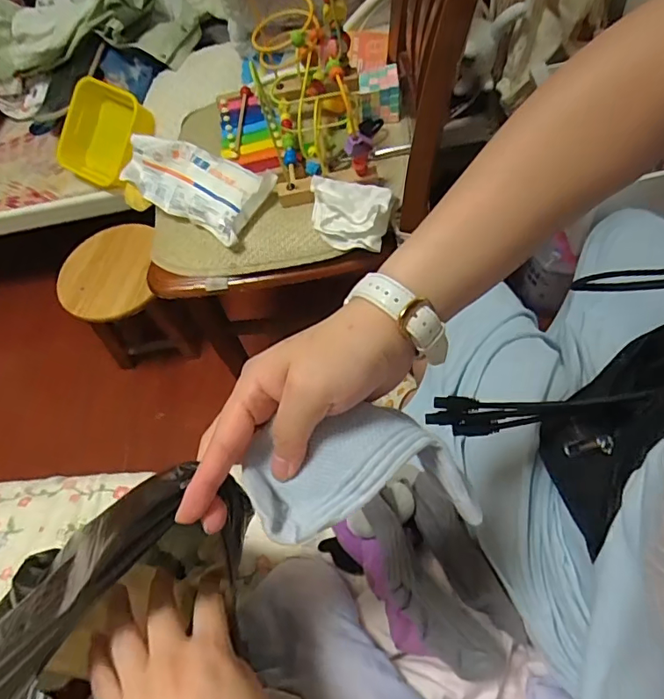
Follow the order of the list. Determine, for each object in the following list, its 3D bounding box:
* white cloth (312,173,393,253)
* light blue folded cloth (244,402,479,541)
[{"bbox_3d":[0.027,-0.194,0.712,0.113,0.050,0.090,-1,60,9],"label":"white cloth"},{"bbox_3d":[0.013,0.064,0.267,0.111,0.036,0.057,-12,60,-3],"label":"light blue folded cloth"}]

